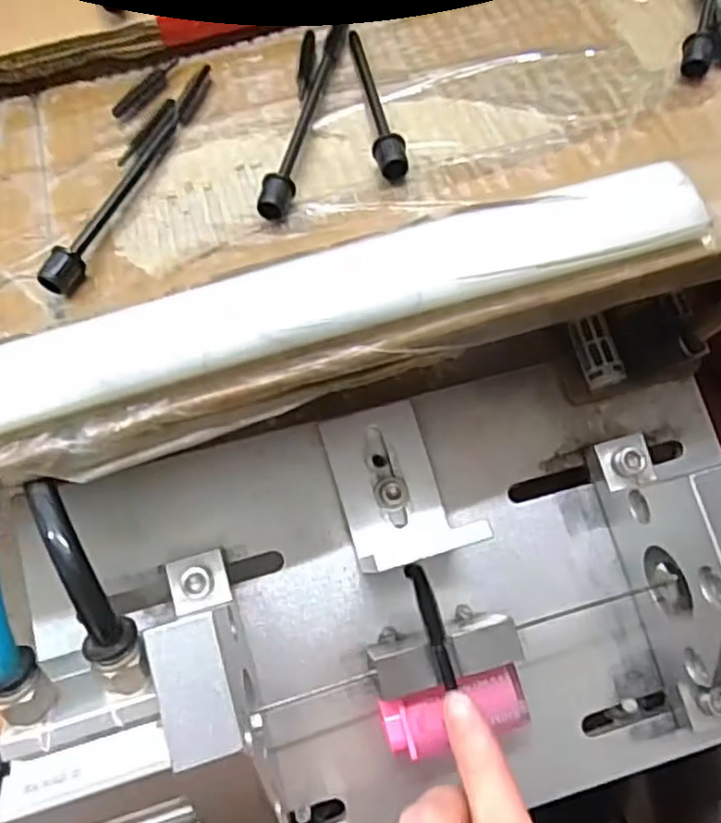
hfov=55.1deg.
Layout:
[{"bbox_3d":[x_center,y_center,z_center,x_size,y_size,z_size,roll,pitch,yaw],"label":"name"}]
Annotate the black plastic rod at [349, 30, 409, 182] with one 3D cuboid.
[{"bbox_3d":[0.006,-0.109,0.239,0.010,0.009,0.077,-8,63,0],"label":"black plastic rod"}]

